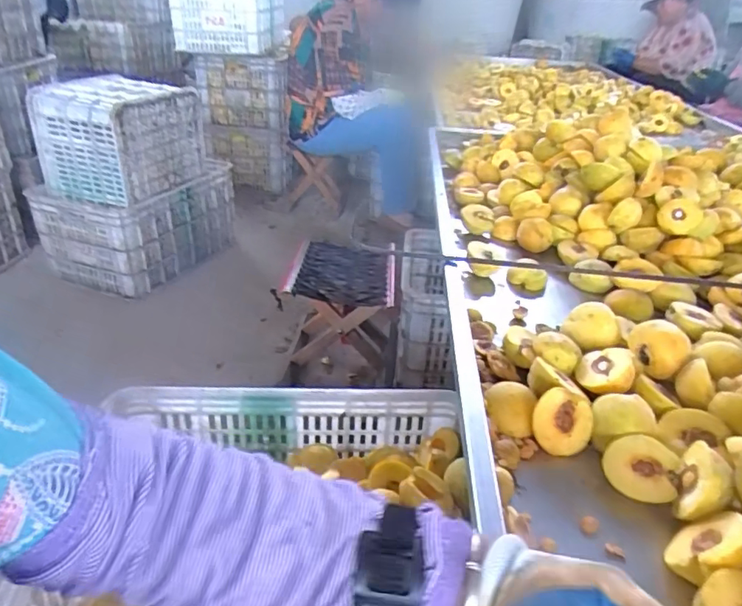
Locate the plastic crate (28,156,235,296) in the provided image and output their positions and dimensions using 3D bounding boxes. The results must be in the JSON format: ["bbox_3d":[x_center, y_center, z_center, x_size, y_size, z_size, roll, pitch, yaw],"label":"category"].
[{"bbox_3d":[-0.694,-0.261,1.672,0.340,0.255,0.497,12,32,15],"label":"plastic crate"}]

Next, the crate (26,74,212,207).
[{"bbox_3d":[-0.696,-0.466,1.502,0.308,0.263,0.342,12,32,15],"label":"crate"}]

